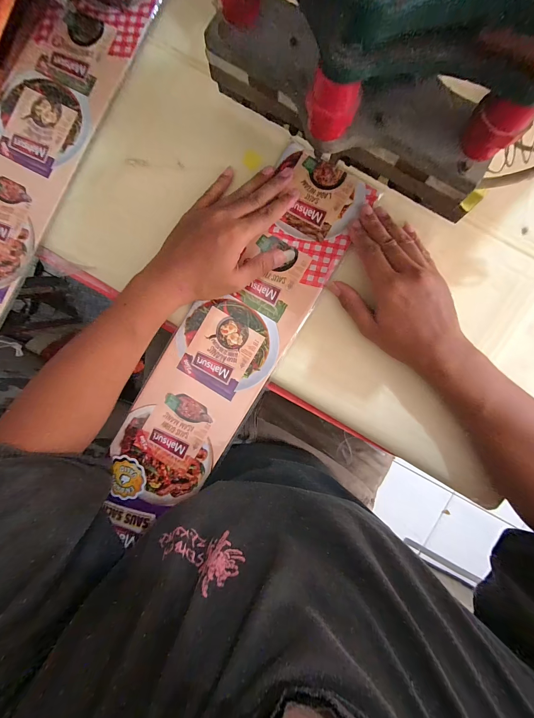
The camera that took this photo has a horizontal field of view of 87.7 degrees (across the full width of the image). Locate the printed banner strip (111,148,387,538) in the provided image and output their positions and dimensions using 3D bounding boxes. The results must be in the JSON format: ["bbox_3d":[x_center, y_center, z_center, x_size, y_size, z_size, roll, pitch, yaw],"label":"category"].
[{"bbox_3d":[-0.047,-0.010,0.336,0.128,0.007,0.494,34,92,1],"label":"printed banner strip"}]

